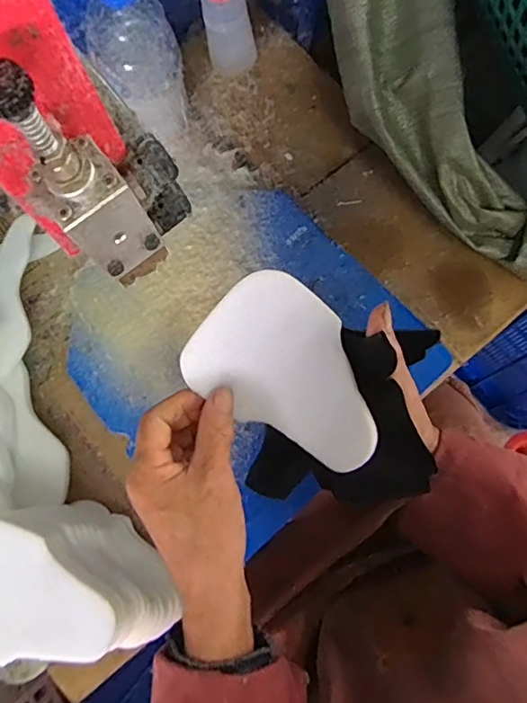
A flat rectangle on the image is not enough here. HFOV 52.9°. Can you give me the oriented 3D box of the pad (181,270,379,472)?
[{"bbox_3d":[0.018,0.019,0.353,0.094,0.024,0.133,-43,90,18],"label":"pad"}]

